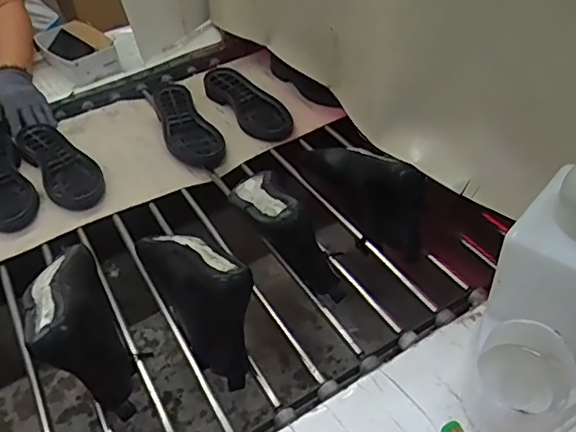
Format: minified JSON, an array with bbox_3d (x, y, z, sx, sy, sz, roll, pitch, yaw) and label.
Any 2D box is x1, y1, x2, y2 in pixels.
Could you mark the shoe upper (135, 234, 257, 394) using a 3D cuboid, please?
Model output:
[{"bbox_3d":[-0.109,0.087,0.713,0.092,0.120,0.240,-26,46,-21],"label":"shoe upper"}]

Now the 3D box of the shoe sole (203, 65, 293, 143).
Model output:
[{"bbox_3d":[-0.078,-0.222,1.087,0.094,0.032,0.257,-29,47,-23],"label":"shoe sole"}]

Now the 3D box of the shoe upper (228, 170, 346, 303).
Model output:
[{"bbox_3d":[-0.018,0.000,0.766,0.069,0.104,0.242,-23,45,-18],"label":"shoe upper"}]

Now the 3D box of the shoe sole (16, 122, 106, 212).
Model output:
[{"bbox_3d":[-0.383,-0.092,0.952,0.091,0.033,0.239,-29,47,-23],"label":"shoe sole"}]

